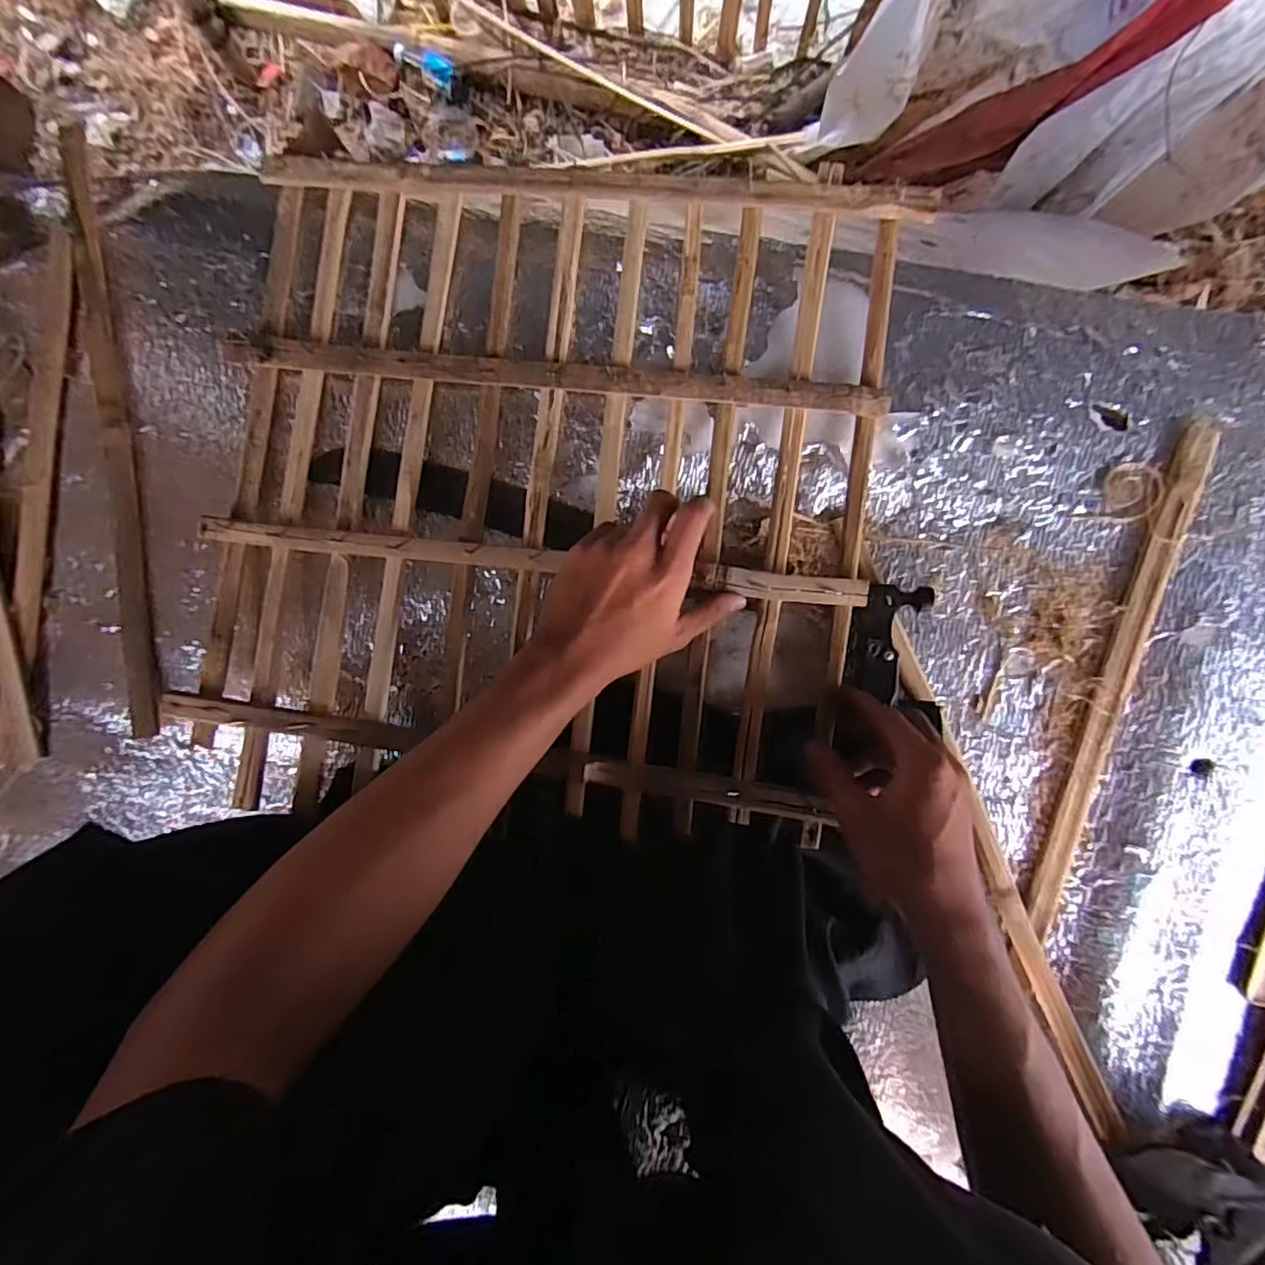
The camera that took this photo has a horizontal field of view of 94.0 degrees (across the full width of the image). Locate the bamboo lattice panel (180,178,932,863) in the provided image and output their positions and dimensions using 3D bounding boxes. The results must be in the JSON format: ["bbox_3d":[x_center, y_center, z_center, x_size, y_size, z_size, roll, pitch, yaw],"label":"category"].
[{"bbox_3d":[-0.066,-0.110,0.466,0.505,0.051,0.497,5,89,2],"label":"bamboo lattice panel"}]

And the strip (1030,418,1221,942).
[{"bbox_3d":[0.372,0.033,0.450,0.027,0.010,0.404,19,90,3],"label":"strip"}]

